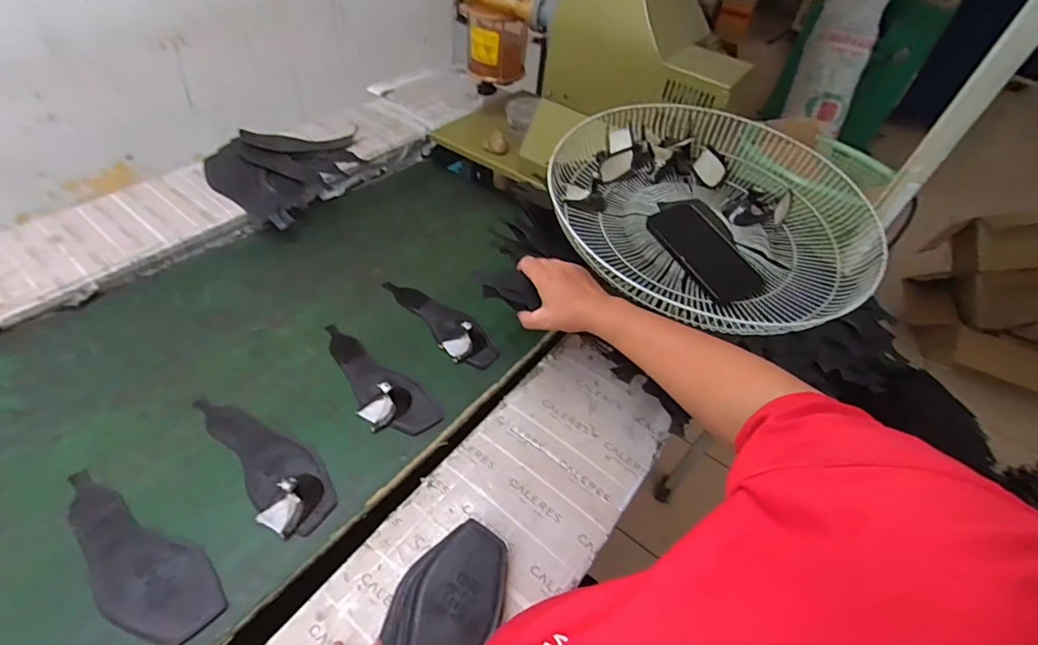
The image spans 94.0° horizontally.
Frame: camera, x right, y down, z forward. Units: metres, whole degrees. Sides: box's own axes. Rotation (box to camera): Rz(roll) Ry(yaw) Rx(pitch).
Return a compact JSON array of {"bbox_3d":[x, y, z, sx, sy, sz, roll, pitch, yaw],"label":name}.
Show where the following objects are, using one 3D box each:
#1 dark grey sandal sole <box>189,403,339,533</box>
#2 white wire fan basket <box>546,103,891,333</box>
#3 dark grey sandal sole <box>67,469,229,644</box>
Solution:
[{"bbox_3d":[-0.308,0.160,0.590,0.231,0.007,0.075,38,48,26],"label":"dark grey sandal sole"},{"bbox_3d":[0.306,-0.164,0.706,0.500,0.096,0.432,-15,52,-21],"label":"white wire fan basket"},{"bbox_3d":[-0.399,0.237,0.492,0.231,0.009,0.075,27,50,15],"label":"dark grey sandal sole"}]

